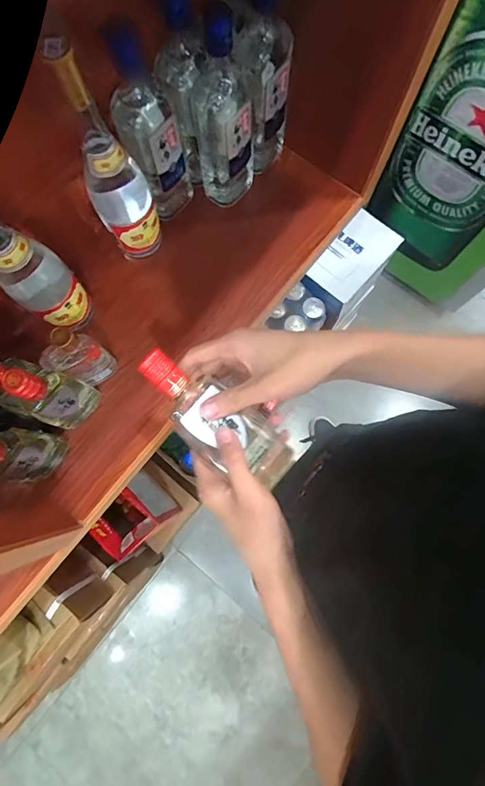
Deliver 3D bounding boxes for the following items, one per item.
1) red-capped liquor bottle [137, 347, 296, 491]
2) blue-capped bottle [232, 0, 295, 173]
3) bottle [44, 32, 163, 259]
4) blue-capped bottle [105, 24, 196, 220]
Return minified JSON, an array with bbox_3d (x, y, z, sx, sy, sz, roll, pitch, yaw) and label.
[{"bbox_3d":[-0.026,0.025,0.354,0.155,0.031,0.057,37,81,-7],"label":"red-capped liquor bottle"},{"bbox_3d":[0.032,-0.389,0.513,0.084,0.232,0.050,-34,80,-6],"label":"blue-capped bottle"},{"bbox_3d":[-0.154,-0.259,0.460,0.070,0.267,0.068,-25,79,-4],"label":"bottle"},{"bbox_3d":[-0.112,-0.314,0.500,0.074,0.224,0.078,0,78,1],"label":"blue-capped bottle"}]

